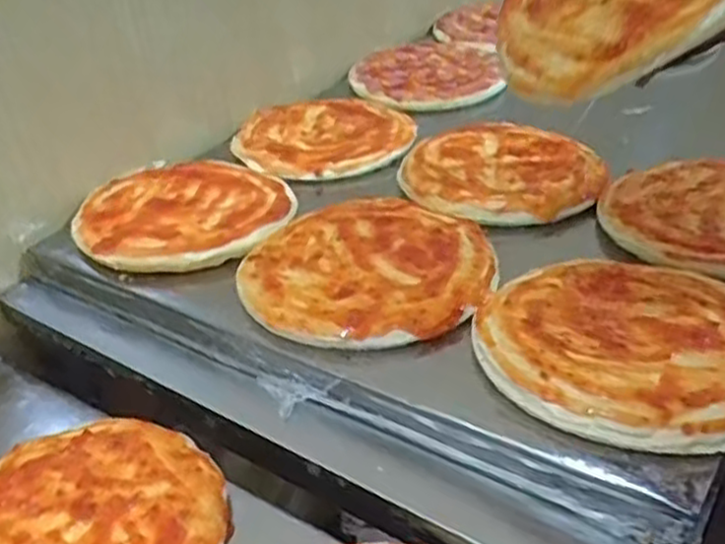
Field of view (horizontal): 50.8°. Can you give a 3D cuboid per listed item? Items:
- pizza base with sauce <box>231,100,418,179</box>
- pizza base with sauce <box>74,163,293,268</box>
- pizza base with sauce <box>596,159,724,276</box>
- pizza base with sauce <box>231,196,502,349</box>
[{"bbox_3d":[-0.043,-0.153,0.846,0.191,0.019,0.175,-6,33,-2],"label":"pizza base with sauce"},{"bbox_3d":[-0.164,-0.062,0.717,0.190,0.015,0.192,-2,33,4],"label":"pizza base with sauce"},{"bbox_3d":[0.309,-0.054,0.650,0.195,0.013,0.195,13,37,25],"label":"pizza base with sauce"},{"bbox_3d":[0.005,-0.009,0.606,0.191,0.008,0.188,5,34,13],"label":"pizza base with sauce"}]

